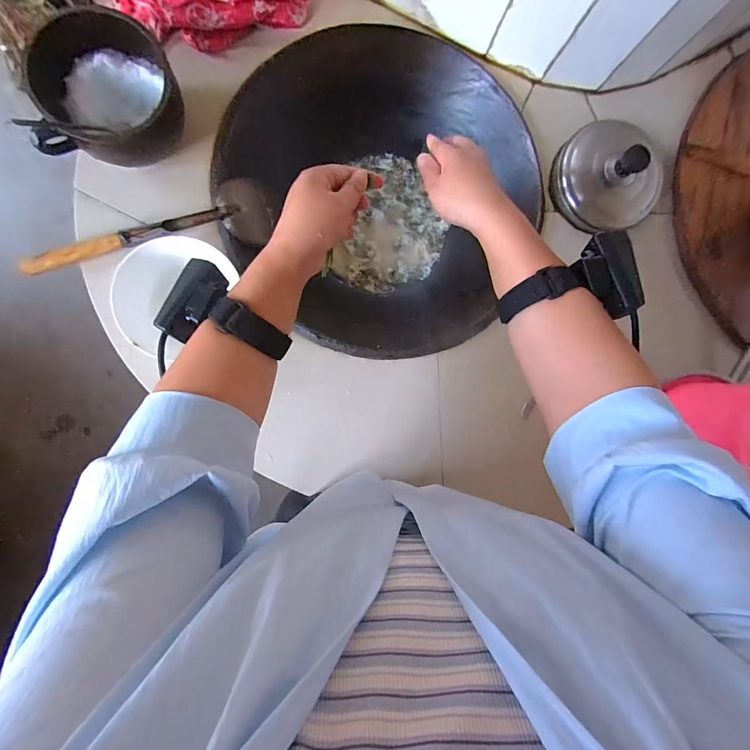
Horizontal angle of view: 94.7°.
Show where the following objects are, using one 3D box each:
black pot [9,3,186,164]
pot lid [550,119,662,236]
[{"bbox_3d":[-0.342,-0.354,0.439,0.174,0.091,0.122,-29,93,-6],"label":"black pot"},{"bbox_3d":[0.386,-0.320,0.548,0.165,0.077,0.156,-11,91,-7],"label":"pot lid"}]

